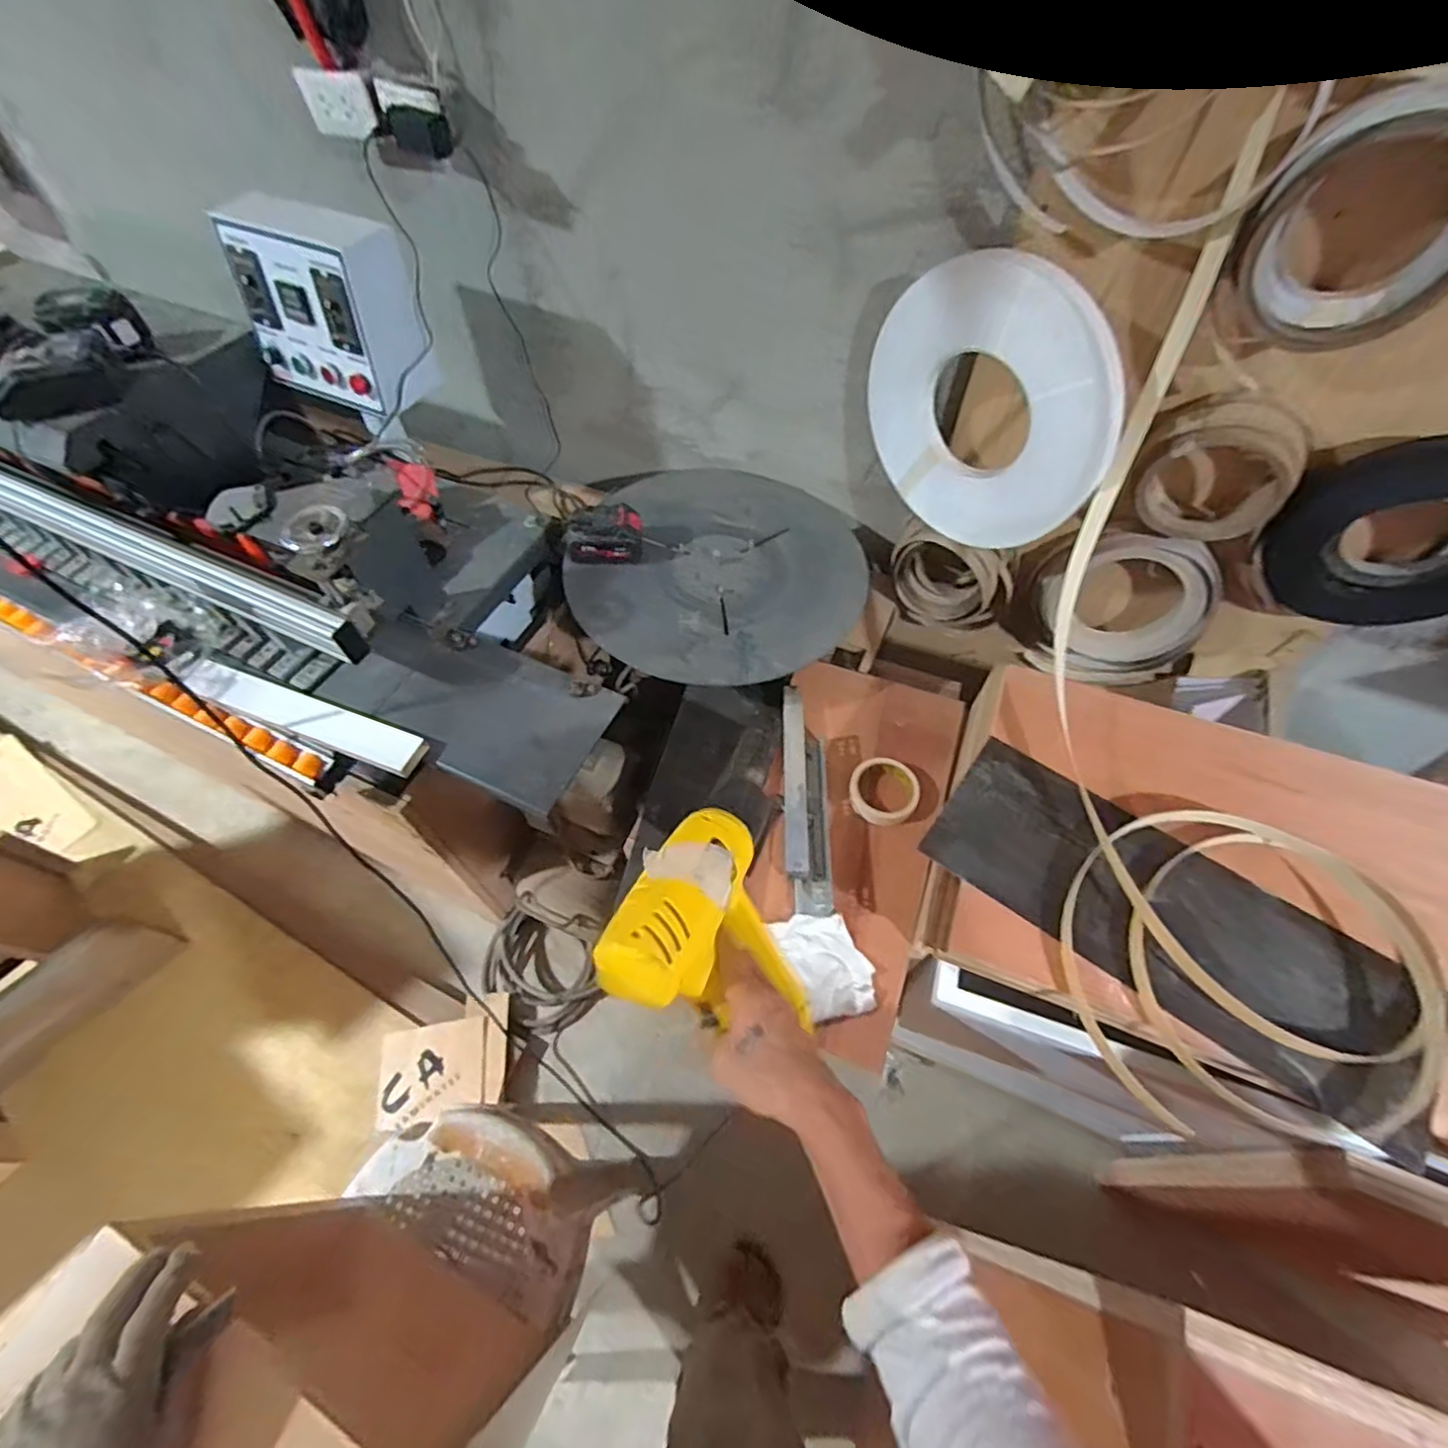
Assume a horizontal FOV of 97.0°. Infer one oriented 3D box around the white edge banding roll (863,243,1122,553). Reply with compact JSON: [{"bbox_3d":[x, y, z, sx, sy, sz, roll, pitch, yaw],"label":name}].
[{"bbox_3d":[0.332,-0.403,0.844,0.033,0.329,0.352,-36,63,-20],"label":"white edge banding roll"}]

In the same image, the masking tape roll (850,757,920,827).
[{"bbox_3d":[0.230,0.094,0.917,0.096,0.019,0.102,-1,57,1],"label":"masking tape roll"}]

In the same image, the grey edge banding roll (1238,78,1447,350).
[{"bbox_3d":[0.607,-0.465,0.610,0.195,0.200,0.042,15,58,11],"label":"grey edge banding roll"}]

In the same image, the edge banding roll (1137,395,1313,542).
[{"bbox_3d":[0.632,-0.318,0.820,0.171,0.176,0.056,19,59,13],"label":"edge banding roll"}]

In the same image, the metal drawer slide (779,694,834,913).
[{"bbox_3d":[0.113,0.094,0.904,0.063,0.035,0.333,1,57,2],"label":"metal drawer slide"}]

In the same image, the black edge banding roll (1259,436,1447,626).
[{"bbox_3d":[0.861,-0.230,0.821,0.269,0.265,0.044,19,59,13],"label":"black edge banding roll"}]

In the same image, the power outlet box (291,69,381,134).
[{"bbox_3d":[-0.542,-0.876,0.904,0.090,0.064,0.028,-2,57,0],"label":"power outlet box"}]

